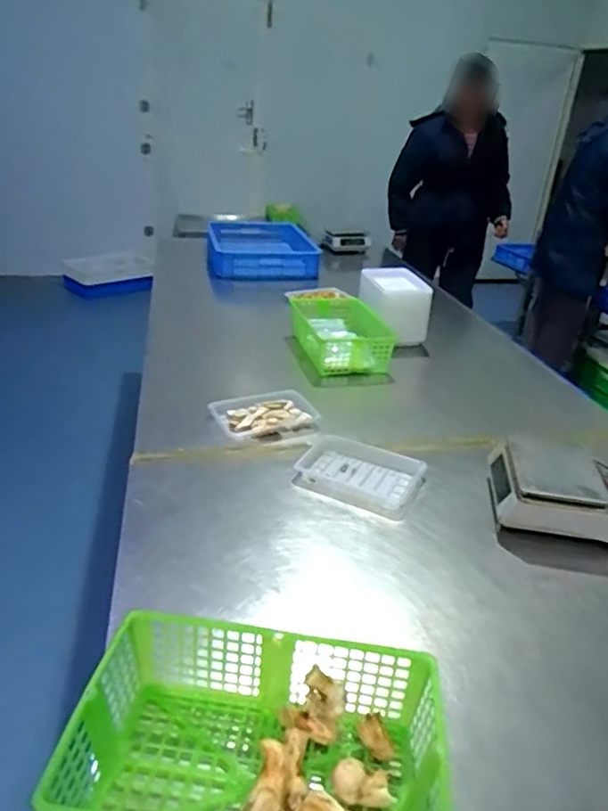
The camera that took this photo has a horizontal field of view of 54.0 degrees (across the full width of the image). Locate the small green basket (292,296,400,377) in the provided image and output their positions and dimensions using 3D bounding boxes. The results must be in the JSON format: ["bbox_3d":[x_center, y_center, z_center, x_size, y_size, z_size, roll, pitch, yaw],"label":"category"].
[{"bbox_3d":[0.084,-0.199,1.641,0.212,0.123,0.384,-4,29,-15],"label":"small green basket"}]

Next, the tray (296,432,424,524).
[{"bbox_3d":[0.098,0.123,1.091,0.226,0.031,0.161,17,29,22],"label":"tray"}]

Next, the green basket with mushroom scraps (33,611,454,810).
[{"bbox_3d":[-0.046,0.337,0.584,0.331,0.109,0.215,7,27,2],"label":"green basket with mushroom scraps"}]

